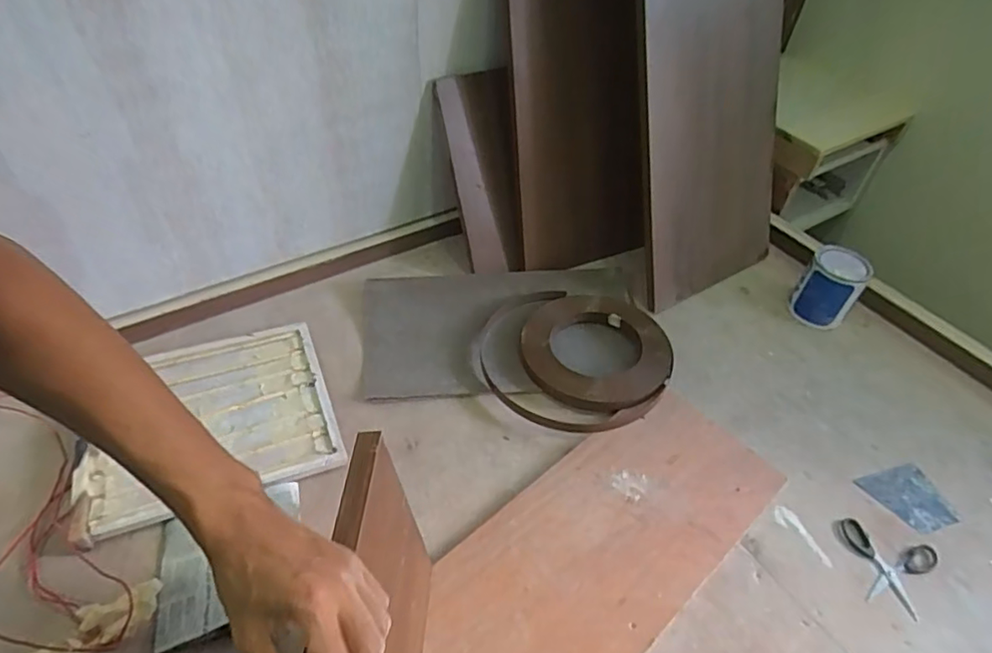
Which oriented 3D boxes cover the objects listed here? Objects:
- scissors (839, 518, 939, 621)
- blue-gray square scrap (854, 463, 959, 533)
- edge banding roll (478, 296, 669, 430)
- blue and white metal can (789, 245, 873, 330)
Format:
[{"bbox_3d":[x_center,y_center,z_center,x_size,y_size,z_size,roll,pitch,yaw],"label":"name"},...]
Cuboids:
[{"bbox_3d":[0.523,0.322,0.778,0.121,0.004,0.110,19,47,11],"label":"scissors"},{"bbox_3d":[0.603,0.254,0.860,0.109,0.004,0.096,-10,50,-14],"label":"blue-gray square scrap"},{"bbox_3d":[0.133,0.050,0.973,0.295,0.045,0.288,3,46,-4],"label":"edge banding roll"},{"bbox_3d":[0.623,-0.080,1.099,0.101,0.119,0.122,28,50,19],"label":"blue and white metal can"}]

